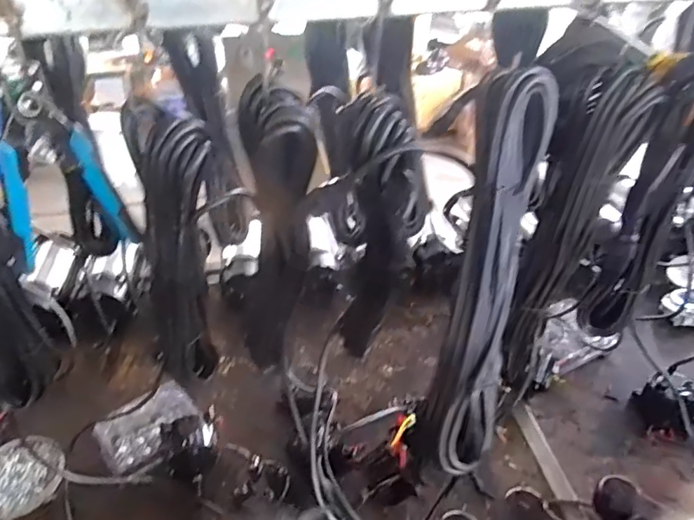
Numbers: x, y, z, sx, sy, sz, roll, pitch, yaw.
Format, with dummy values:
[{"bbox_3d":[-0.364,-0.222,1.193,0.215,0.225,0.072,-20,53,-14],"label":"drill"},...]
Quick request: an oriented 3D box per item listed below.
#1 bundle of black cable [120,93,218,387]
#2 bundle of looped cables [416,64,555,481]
[{"bbox_3d":[-0.158,0.015,0.524,0.078,0.316,0.087,-20,40,-23],"label":"bundle of black cable"},{"bbox_3d":[0.120,0.012,0.455,0.056,0.337,0.032,11,5,17],"label":"bundle of looped cables"}]

